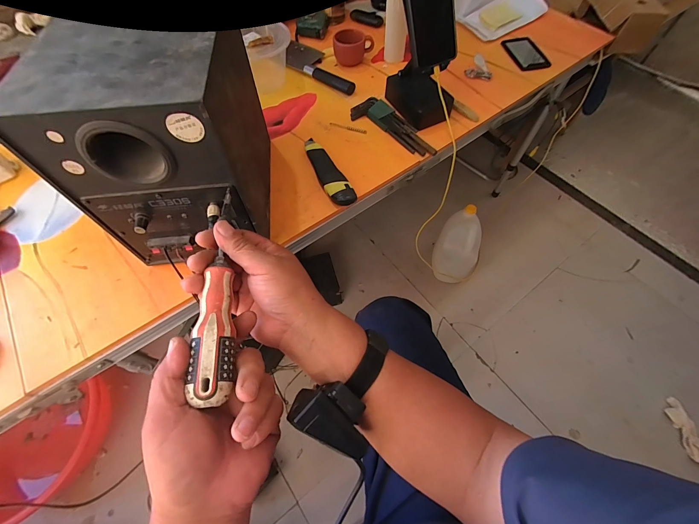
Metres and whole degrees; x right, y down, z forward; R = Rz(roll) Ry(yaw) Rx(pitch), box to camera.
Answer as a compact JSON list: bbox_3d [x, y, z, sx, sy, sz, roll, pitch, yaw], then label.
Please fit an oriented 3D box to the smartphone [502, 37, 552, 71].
[{"bbox_3d":[0.373,-0.454,0.644,0.070,0.010,0.121,-10,62,-5],"label":"smartphone"}]

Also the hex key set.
[{"bbox_3d":[0.079,-0.241,0.533,0.051,0.020,0.174,-40,69,-19],"label":"hex key set"}]

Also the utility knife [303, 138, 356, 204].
[{"bbox_3d":[-0.038,-0.151,0.488,0.038,0.020,0.155,-23,64,-12],"label":"utility knife"}]

